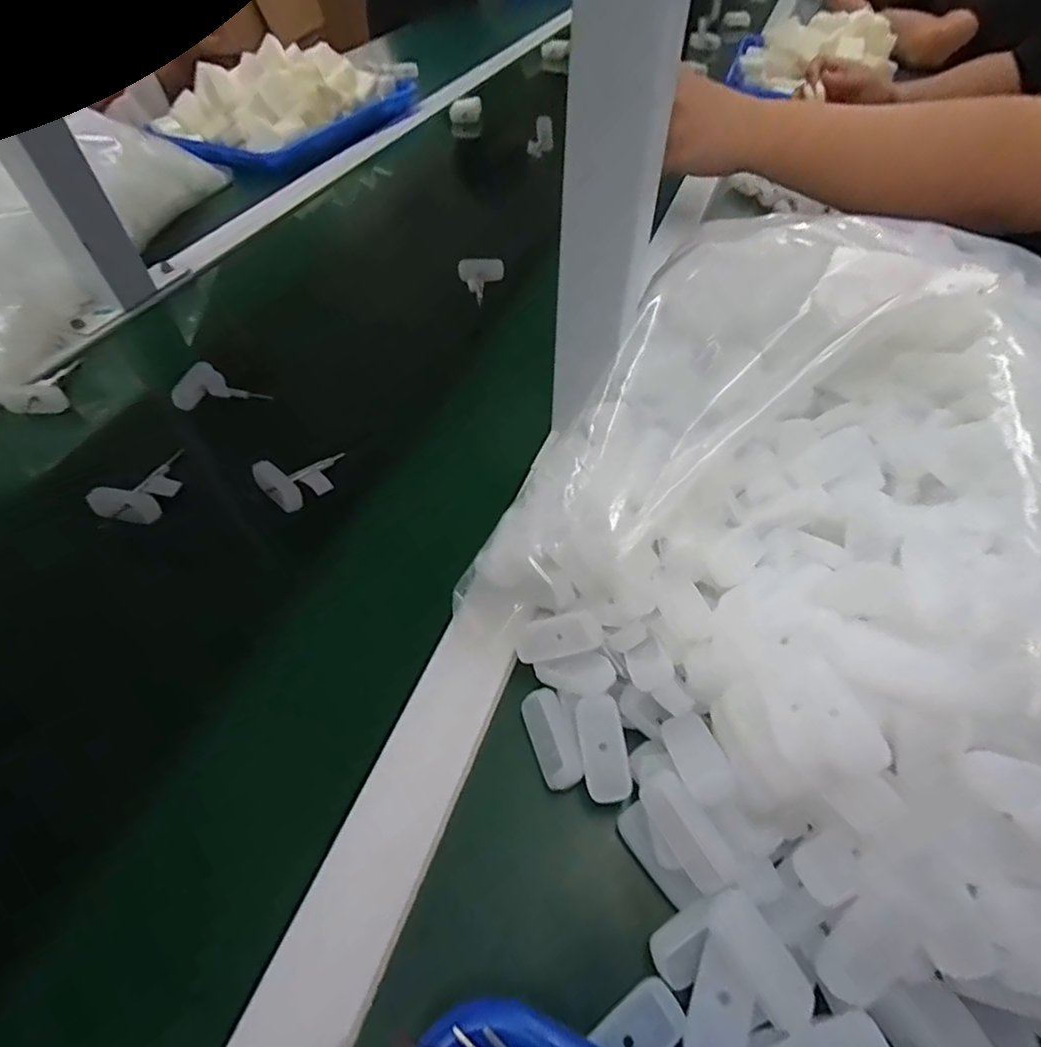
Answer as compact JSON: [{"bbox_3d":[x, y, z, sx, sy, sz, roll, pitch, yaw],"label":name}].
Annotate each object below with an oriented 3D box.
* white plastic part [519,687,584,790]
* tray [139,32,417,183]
[{"bbox_3d":[0.014,0.097,0.252,0.018,0.014,0.041,-17,52,-11],"label":"white plastic part"},{"bbox_3d":[-0.308,-0.570,0.746,0.205,0.098,0.347,24,55,21],"label":"tray"}]

